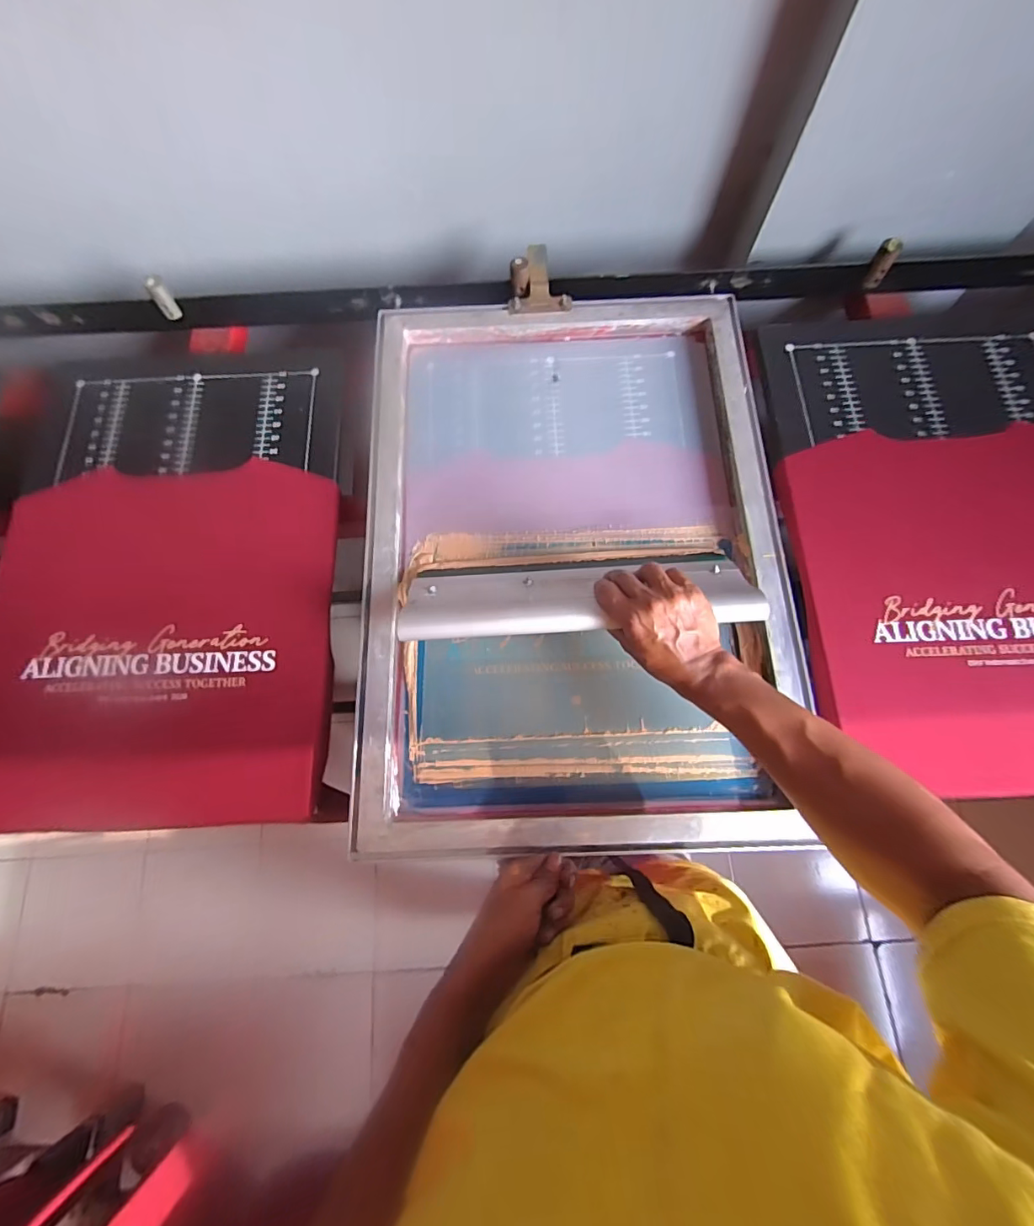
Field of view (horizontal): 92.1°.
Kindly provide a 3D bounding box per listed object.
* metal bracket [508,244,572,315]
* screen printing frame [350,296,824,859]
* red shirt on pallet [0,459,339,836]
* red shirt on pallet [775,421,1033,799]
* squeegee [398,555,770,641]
[{"bbox_3d":[0.030,-0.435,0.651,0.079,0.026,0.074,0,116,3],"label":"metal bracket"},{"bbox_3d":[0.059,-0.080,0.573,0.454,0.055,0.638,-1,76,1],"label":"screen printing frame"},{"bbox_3d":[-0.424,0.027,0.586,0.407,0.035,0.422,-3,76,1],"label":"red shirt on pallet"},{"bbox_3d":[0.521,-0.022,0.562,0.379,0.044,0.424,-6,75,7],"label":"red shirt on pallet"},{"bbox_3d":[0.059,-0.020,0.517,0.351,0.030,0.118,-5,48,-1],"label":"squeegee"}]

